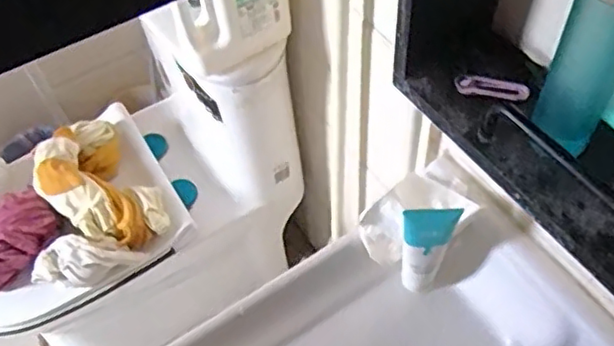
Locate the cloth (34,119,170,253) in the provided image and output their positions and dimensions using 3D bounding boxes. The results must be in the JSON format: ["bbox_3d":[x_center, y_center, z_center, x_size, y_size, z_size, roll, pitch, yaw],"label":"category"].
[{"bbox_3d":[-0.377,0.024,1.136,0.168,0.082,0.282,-33,61,-17],"label":"cloth"}]

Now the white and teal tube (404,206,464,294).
[{"bbox_3d":[0.130,0.087,0.686,0.053,0.144,0.028,-4,57,1],"label":"white and teal tube"}]

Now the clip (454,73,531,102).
[{"bbox_3d":[0.151,-0.070,0.517,0.058,0.010,0.018,18,60,15],"label":"clip"}]

